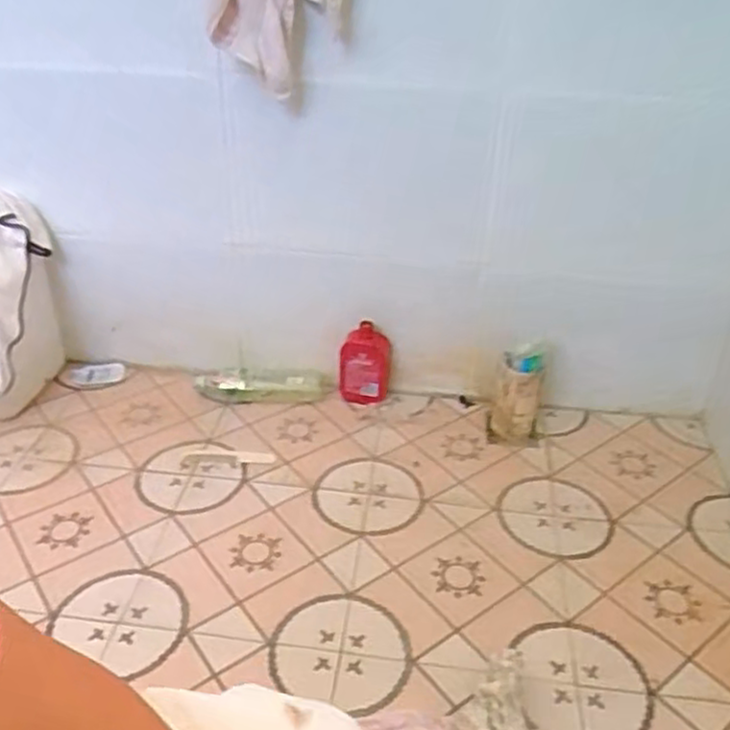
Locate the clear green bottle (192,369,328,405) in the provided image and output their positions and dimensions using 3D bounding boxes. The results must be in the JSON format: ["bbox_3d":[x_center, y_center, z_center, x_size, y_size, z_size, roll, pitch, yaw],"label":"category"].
[{"bbox_3d":[-0.192,0.040,1.376,0.258,0.054,0.073,0,33,-1],"label":"clear green bottle"}]

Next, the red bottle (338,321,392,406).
[{"bbox_3d":[0.000,0.004,1.351,0.097,0.148,0.078,0,33,-2],"label":"red bottle"}]

